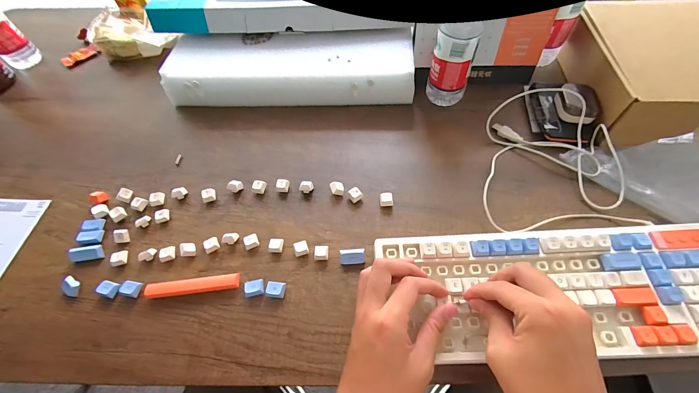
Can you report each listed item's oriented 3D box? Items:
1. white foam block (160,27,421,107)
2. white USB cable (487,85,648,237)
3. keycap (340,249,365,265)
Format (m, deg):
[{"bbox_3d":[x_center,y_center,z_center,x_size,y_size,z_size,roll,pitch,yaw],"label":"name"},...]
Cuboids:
[{"bbox_3d":[-0.107,-0.228,0.567,0.440,0.064,0.148,2,58,5],"label":"white foam block"},{"bbox_3d":[0.276,-0.073,0.449,0.189,0.047,0.250,-1,58,4],"label":"white USB cable"},{"bbox_3d":[0.004,0.078,0.393,0.030,0.015,0.017,-1,58,4],"label":"keycap"}]

